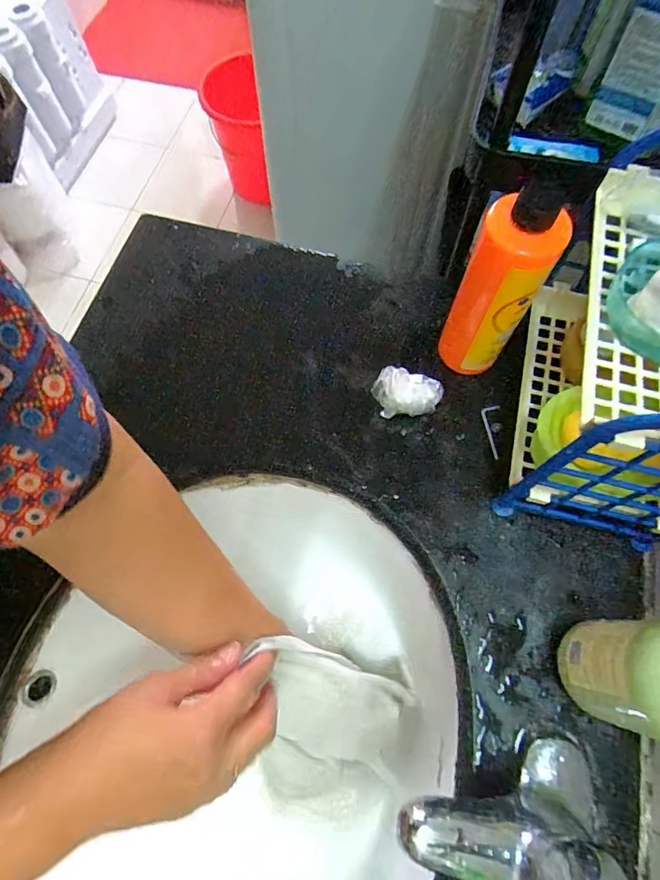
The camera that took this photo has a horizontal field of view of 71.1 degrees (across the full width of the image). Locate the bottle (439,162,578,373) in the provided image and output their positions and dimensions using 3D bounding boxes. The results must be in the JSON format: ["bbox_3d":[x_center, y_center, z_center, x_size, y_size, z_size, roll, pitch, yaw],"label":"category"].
[{"bbox_3d":[0.133,-0.115,0.389,0.057,0.206,0.049,24,71,9],"label":"bottle"}]

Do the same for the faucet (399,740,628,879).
[{"bbox_3d":[0.117,0.243,0.267,0.133,0.151,0.068,-13,69,-4],"label":"faucet"}]

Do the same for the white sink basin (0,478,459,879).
[{"bbox_3d":[-0.069,0.263,0.425,0.381,0.143,0.441,-7,69,-2],"label":"white sink basin"}]

